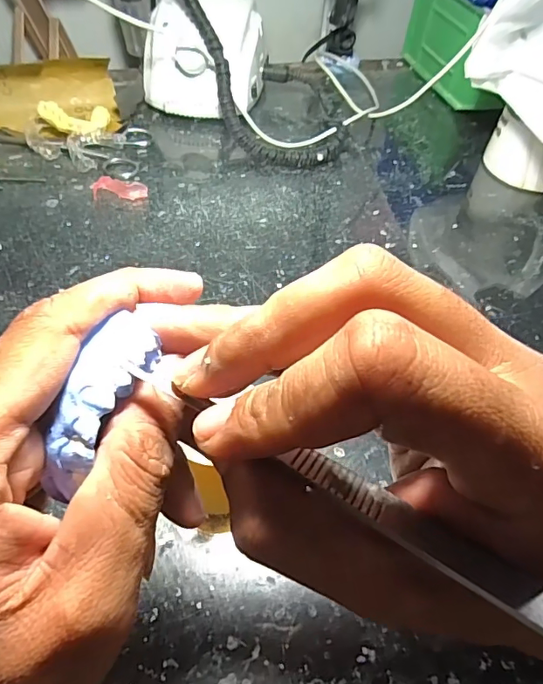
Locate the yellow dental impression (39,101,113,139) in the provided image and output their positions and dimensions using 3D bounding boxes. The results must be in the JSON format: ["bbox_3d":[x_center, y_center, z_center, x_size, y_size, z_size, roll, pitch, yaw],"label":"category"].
[{"bbox_3d":[-0.168,-0.194,0.423,0.056,0.021,0.048,-14,54,-16],"label":"yellow dental impression"}]

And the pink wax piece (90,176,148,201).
[{"bbox_3d":[-0.118,-0.121,0.384,0.042,0.011,0.018,-2,52,-7],"label":"pink wax piece"}]

